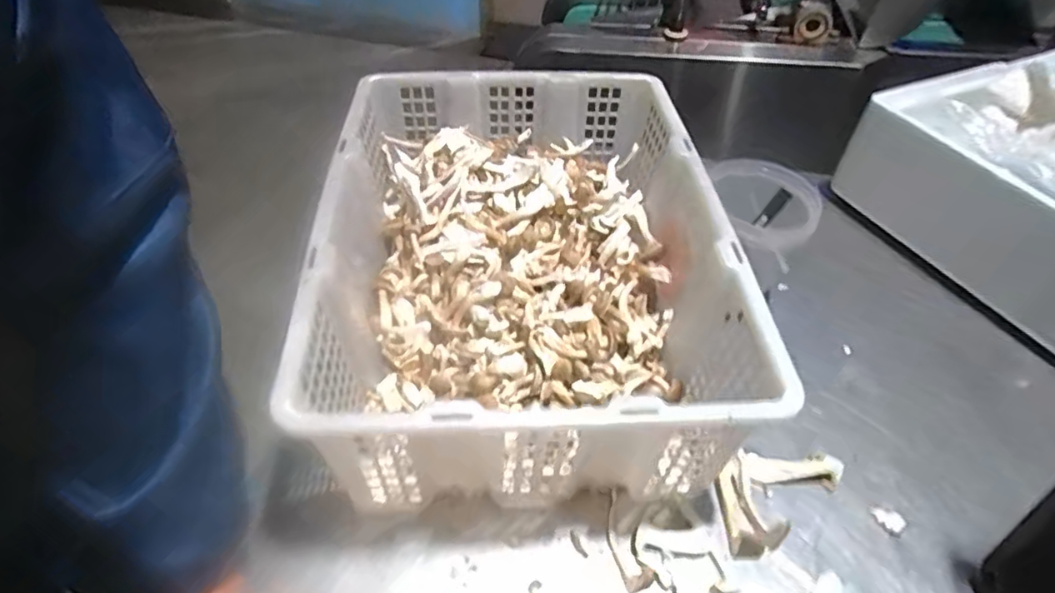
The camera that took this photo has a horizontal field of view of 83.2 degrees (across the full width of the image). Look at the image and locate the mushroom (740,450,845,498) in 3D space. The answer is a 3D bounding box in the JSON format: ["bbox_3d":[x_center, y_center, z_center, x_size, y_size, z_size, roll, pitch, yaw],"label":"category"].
[{"bbox_3d":[0.237,0.158,0.532,0.093,0.017,0.031,5,47,-3],"label":"mushroom"}]

